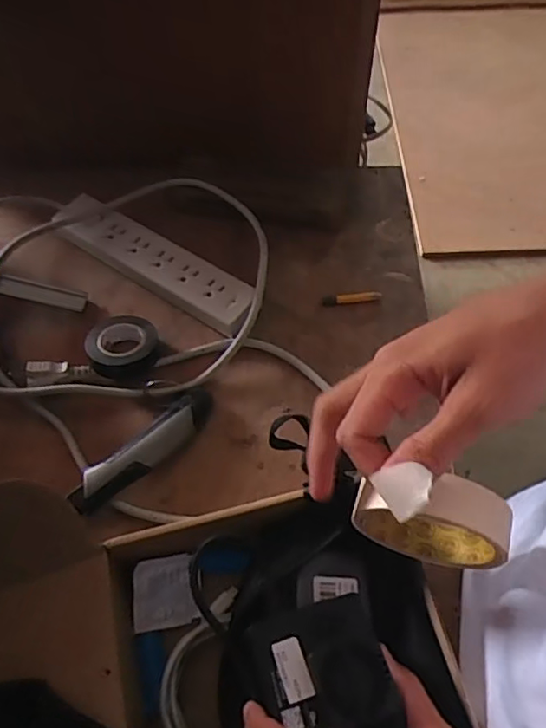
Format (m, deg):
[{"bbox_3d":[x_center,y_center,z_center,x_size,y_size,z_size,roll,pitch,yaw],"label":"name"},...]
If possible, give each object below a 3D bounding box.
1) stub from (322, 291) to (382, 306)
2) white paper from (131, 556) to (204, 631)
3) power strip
[{"bbox_3d":[0.076,-0.064,0.568,0.058,0.006,0.010,-4,59,-2],"label":"stub"},{"bbox_3d":[-0.078,0.163,0.417,0.044,0.004,0.048,-3,82,-20],"label":"white paper"},{"bbox_3d":[-0.118,-0.102,0.579,0.231,0.026,0.053,31,64,18],"label":"power strip"}]

